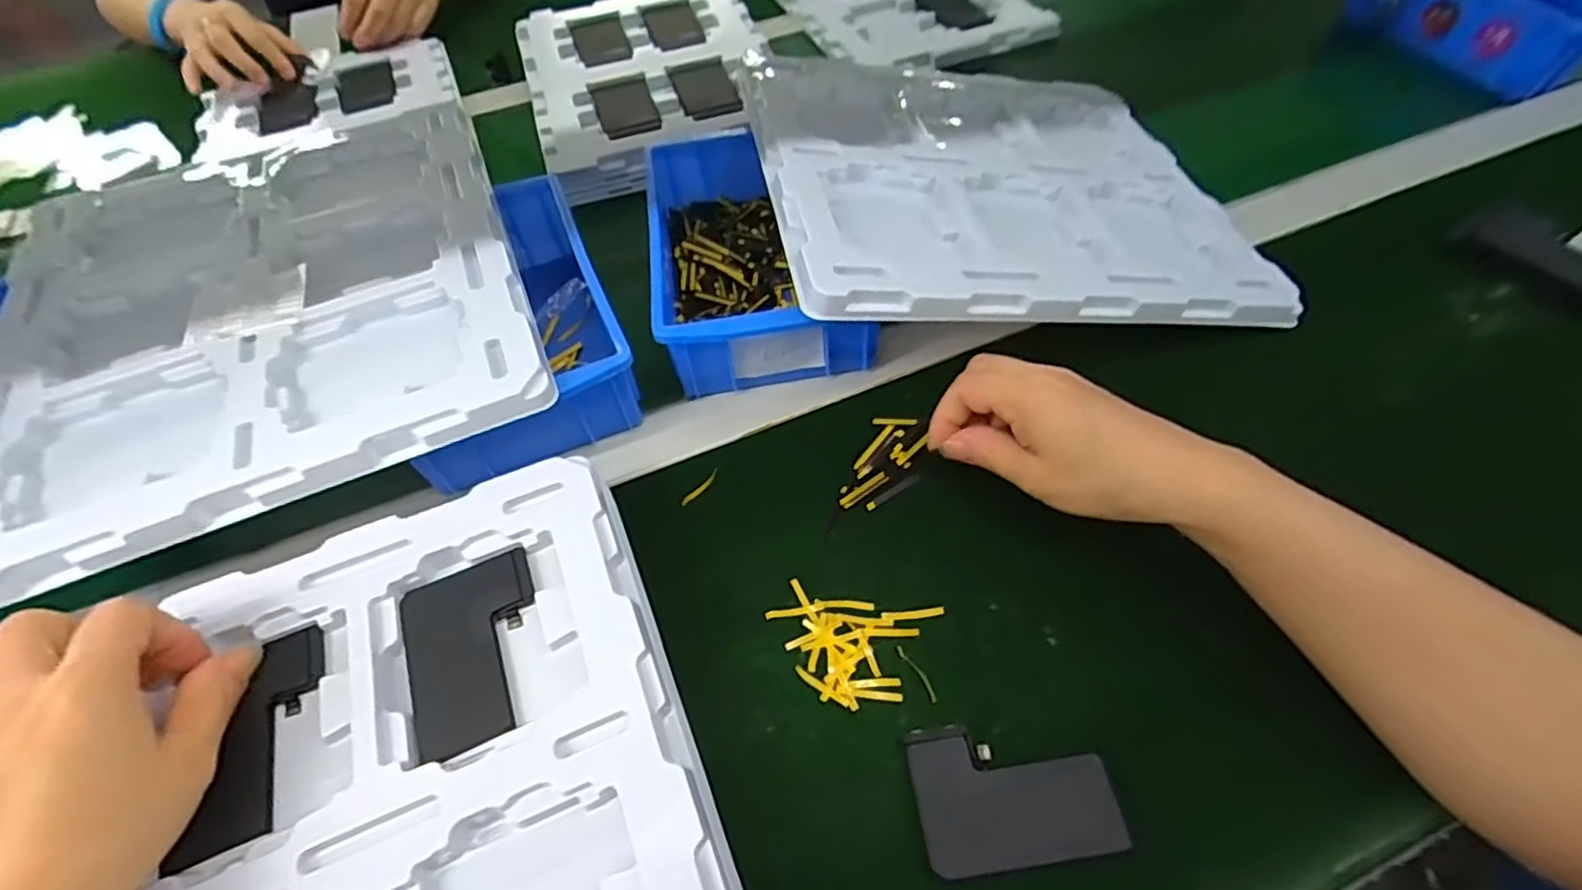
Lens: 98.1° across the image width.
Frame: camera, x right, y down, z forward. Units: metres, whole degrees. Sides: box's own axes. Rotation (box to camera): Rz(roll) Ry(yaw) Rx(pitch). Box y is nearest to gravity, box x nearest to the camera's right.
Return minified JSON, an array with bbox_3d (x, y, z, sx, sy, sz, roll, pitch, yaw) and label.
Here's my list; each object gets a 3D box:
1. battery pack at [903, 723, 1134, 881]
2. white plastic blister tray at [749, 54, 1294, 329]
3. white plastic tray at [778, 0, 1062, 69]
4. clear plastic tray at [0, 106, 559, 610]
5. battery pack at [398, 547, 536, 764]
[{"bbox_3d":[0.092,0.143,0.284,0.079,0.007,0.055,-8,55,-2],"label":"battery pack"},{"bbox_3d":[0.144,-0.193,0.484,0.331,0.016,0.309,-1,51,-15],"label":"white plastic blister tray"},{"bbox_3d":[0.118,-0.512,0.772,0.244,0.015,0.302,-18,56,-9],"label":"white plastic tray"},{"bbox_3d":[-0.310,-0.092,0.403,0.275,0.024,0.323,-22,56,-11],"label":"clear plastic tray"},{"bbox_3d":[-0.138,0.089,0.299,0.057,0.005,0.082,-22,56,-12],"label":"battery pack"}]

